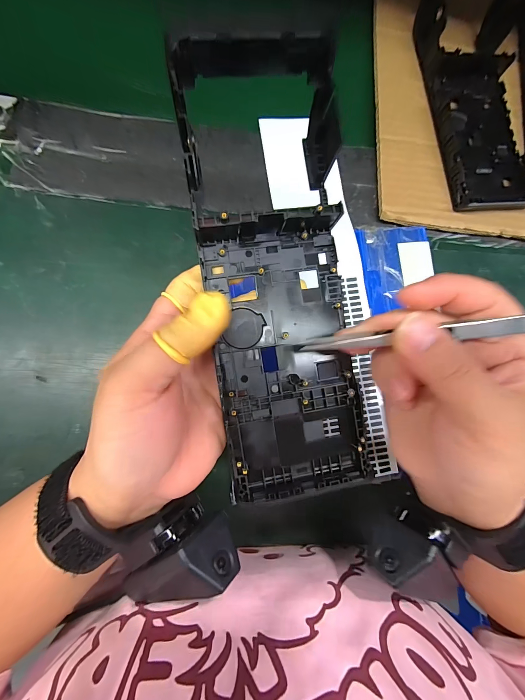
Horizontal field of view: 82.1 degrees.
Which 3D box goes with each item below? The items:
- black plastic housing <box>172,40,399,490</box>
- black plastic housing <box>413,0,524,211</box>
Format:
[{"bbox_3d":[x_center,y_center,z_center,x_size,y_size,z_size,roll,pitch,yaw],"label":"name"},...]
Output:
[{"bbox_3d":[0.011,-0.032,0.161,0.084,0.054,0.210,-8,95,-7],"label":"black plastic housing"},{"bbox_3d":[0.197,-0.235,0.267,0.080,0.040,0.218,-8,85,-7],"label":"black plastic housing"}]

